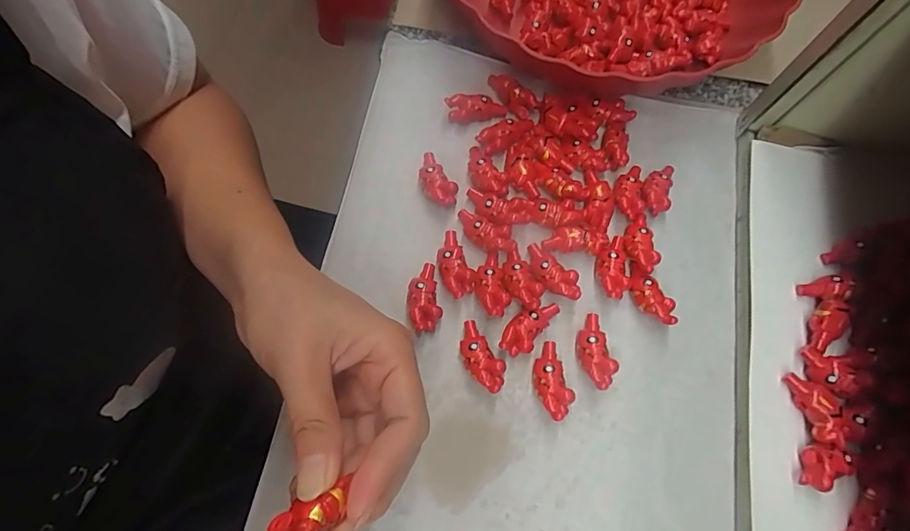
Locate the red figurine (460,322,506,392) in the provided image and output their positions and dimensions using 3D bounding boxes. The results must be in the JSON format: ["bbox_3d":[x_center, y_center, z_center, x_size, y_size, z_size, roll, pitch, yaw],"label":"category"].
[{"bbox_3d":[0.014,0.051,0.256,0.018,0.013,0.039,-36,73,-9],"label":"red figurine"}]

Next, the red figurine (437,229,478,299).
[{"bbox_3d":[-0.001,0.000,0.273,0.019,0.010,0.040,-25,72,-6],"label":"red figurine"}]

